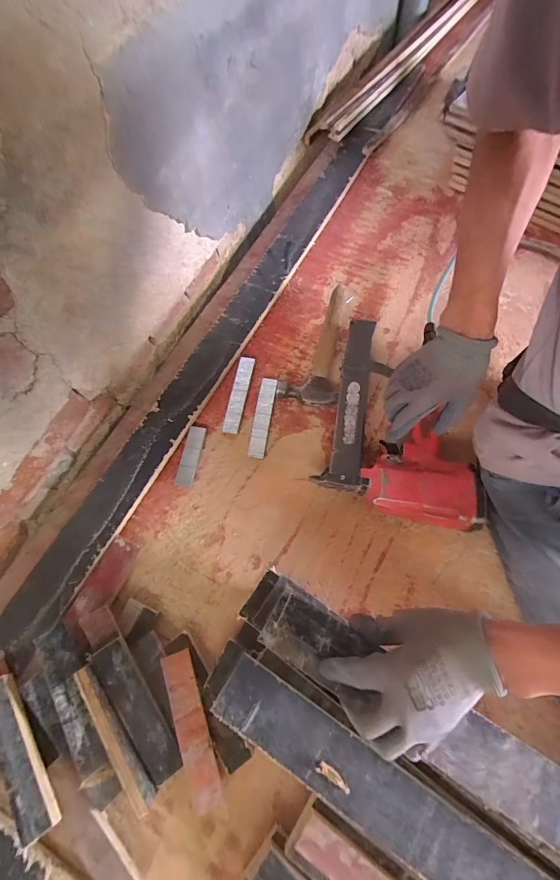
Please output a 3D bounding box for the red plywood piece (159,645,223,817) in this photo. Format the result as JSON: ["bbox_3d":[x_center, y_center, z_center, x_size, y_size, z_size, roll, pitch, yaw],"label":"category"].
[{"bbox_3d":[-0.106,0.342,0.432,0.036,0.010,0.159,-16,70,-15],"label":"red plywood piece"}]

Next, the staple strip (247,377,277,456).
[{"bbox_3d":[-0.029,-0.040,0.605,0.026,0.014,0.144,9,68,3],"label":"staple strip"}]

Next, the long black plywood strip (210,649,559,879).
[{"bbox_3d":[0.156,0.385,0.347,0.495,0.014,0.065,30,73,14],"label":"long black plywood strip"}]

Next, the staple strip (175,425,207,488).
[{"bbox_3d":[-0.144,0.024,0.584,0.028,0.006,0.101,8,68,2],"label":"staple strip"}]

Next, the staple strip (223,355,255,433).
[{"bbox_3d":[-0.071,-0.081,0.628,0.028,0.012,0.145,11,68,3],"label":"staple strip"}]

